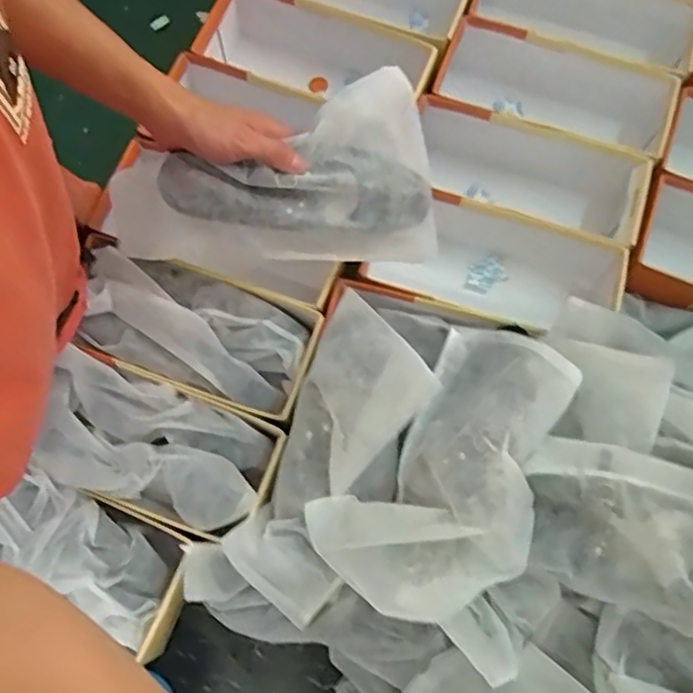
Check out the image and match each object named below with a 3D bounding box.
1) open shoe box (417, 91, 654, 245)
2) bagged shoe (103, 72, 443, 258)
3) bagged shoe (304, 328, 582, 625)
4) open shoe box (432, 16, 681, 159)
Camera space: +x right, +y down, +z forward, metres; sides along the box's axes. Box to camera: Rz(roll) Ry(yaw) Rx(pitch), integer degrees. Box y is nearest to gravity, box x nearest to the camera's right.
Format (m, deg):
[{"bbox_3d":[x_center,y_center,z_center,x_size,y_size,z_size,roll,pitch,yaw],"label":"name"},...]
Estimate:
[{"bbox_3d":[0.211,-0.196,0.780,0.292,0.130,0.123,22,75,6],"label":"open shoe box"},{"bbox_3d":[-0.071,-0.149,0.595,0.297,0.091,0.148,-11,74,0],"label":"bagged shoe"},{"bbox_3d":[0.097,0.106,0.527,0.155,0.090,0.255,39,77,11],"label":"bagged shoe"},{"bbox_3d":[0.257,-0.305,0.799,0.287,0.113,0.141,19,75,6],"label":"open shoe box"}]

